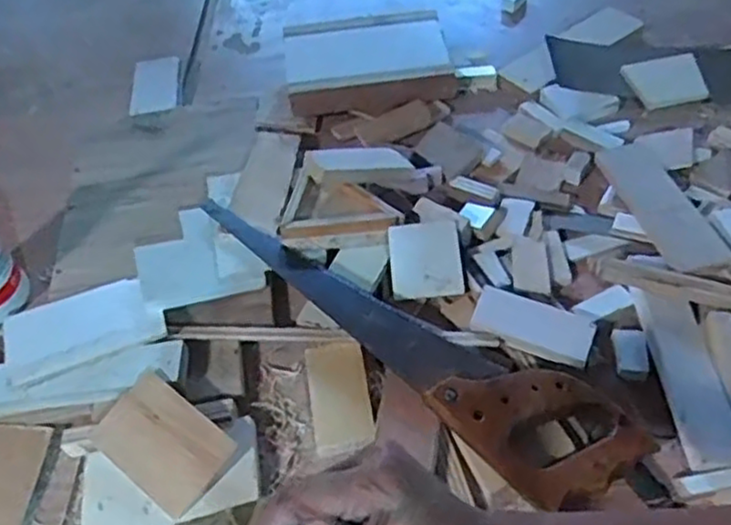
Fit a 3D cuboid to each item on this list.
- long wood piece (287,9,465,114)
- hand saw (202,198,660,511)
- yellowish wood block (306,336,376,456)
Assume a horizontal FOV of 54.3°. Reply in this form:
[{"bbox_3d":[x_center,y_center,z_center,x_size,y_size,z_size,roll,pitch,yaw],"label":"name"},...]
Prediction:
[{"bbox_3d":[0.004,-0.251,0.906,0.204,0.054,0.165,-6,48,-1],"label":"long wood piece"},{"bbox_3d":[0.028,0.047,0.634,0.096,0.030,0.443,-39,57,-23],"label":"hand saw"},{"bbox_3d":[-0.023,0.112,0.612,0.050,0.014,0.099,-10,50,-1],"label":"yellowish wood block"}]

